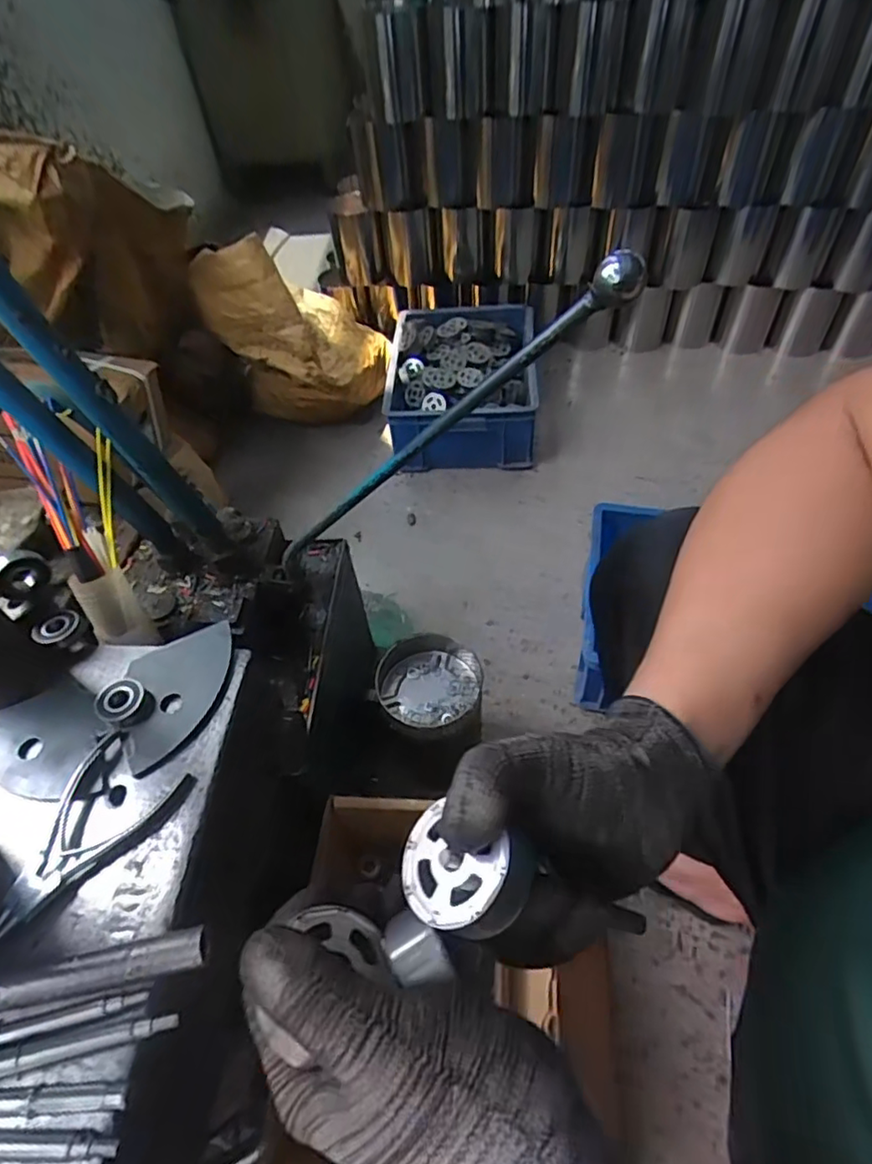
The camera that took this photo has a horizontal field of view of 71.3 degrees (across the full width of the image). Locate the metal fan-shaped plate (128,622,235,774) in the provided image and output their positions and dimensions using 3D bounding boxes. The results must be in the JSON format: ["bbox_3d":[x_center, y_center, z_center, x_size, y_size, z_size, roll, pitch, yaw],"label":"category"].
[{"bbox_3d":[-0.187,0.081,0.449,0.079,0.009,0.098,-17,52,-8],"label":"metal fan-shaped plate"}]

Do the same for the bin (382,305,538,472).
[{"bbox_3d":[0.059,-0.430,1.305,0.301,0.160,0.426,-1,51,5],"label":"bin"}]

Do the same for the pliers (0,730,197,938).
[{"bbox_3d":[-0.229,0.161,0.388,0.074,0.014,0.127,23,57,22],"label":"pliers"}]

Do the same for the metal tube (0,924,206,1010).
[{"bbox_3d":[-0.197,0.218,0.336,0.138,0.020,0.020,-12,51,-4],"label":"metal tube"}]

